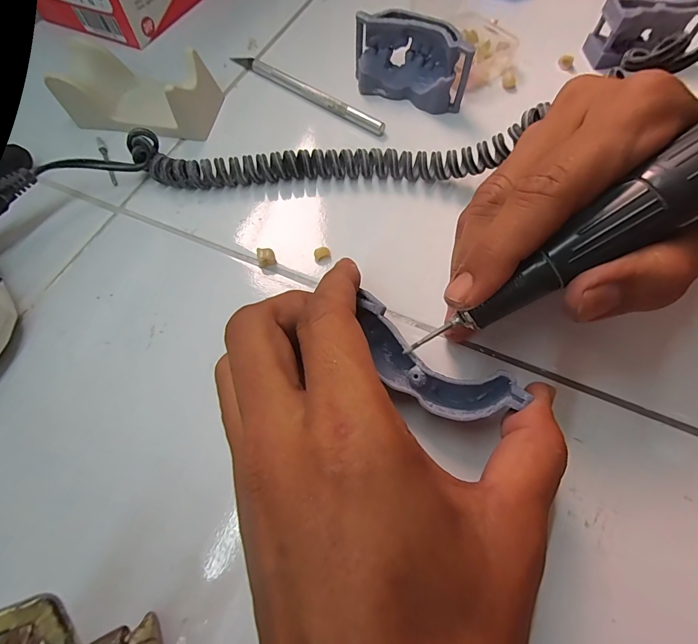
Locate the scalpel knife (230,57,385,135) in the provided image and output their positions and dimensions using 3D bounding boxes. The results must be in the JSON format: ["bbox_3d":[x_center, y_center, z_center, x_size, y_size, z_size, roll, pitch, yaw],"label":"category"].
[{"bbox_3d":[-0.031,-0.163,0.265,0.133,0.010,0.008,33,68,16],"label":"scalpel knife"}]

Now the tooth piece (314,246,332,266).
[{"bbox_3d":[-0.015,-0.036,0.210,0.009,0.006,0.009,-6,63,-3],"label":"tooth piece"}]

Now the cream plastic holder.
[{"bbox_3d":[-0.134,-0.152,0.246,0.094,0.028,0.045,7,63,3],"label":"cream plastic holder"}]

